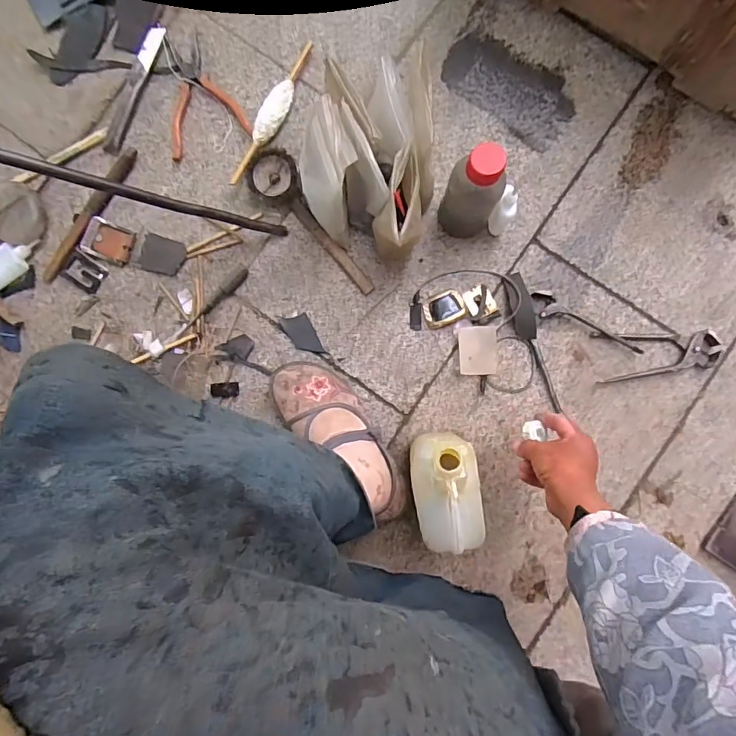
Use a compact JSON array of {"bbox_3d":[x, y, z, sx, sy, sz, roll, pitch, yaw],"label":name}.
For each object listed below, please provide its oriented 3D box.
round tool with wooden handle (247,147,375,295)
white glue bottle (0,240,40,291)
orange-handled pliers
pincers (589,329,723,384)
[{"bbox_3d":[-0.081,-0.194,0.629,0.067,0.043,0.235,-36,85,-1],"label":"round tool with wooden handle"},{"bbox_3d":[-0.502,-0.148,0.640,0.094,0.020,0.047,-39,85,-1],"label":"white glue bottle"},{"bbox_3d":[-0.249,-0.382,0.645,0.114,0.012,0.168,-26,85,0],"label":"orange-handled pliers"},{"bbox_3d":[0.389,-0.021,0.611,0.163,0.012,0.067,-5,85,2],"label":"pincers"}]

